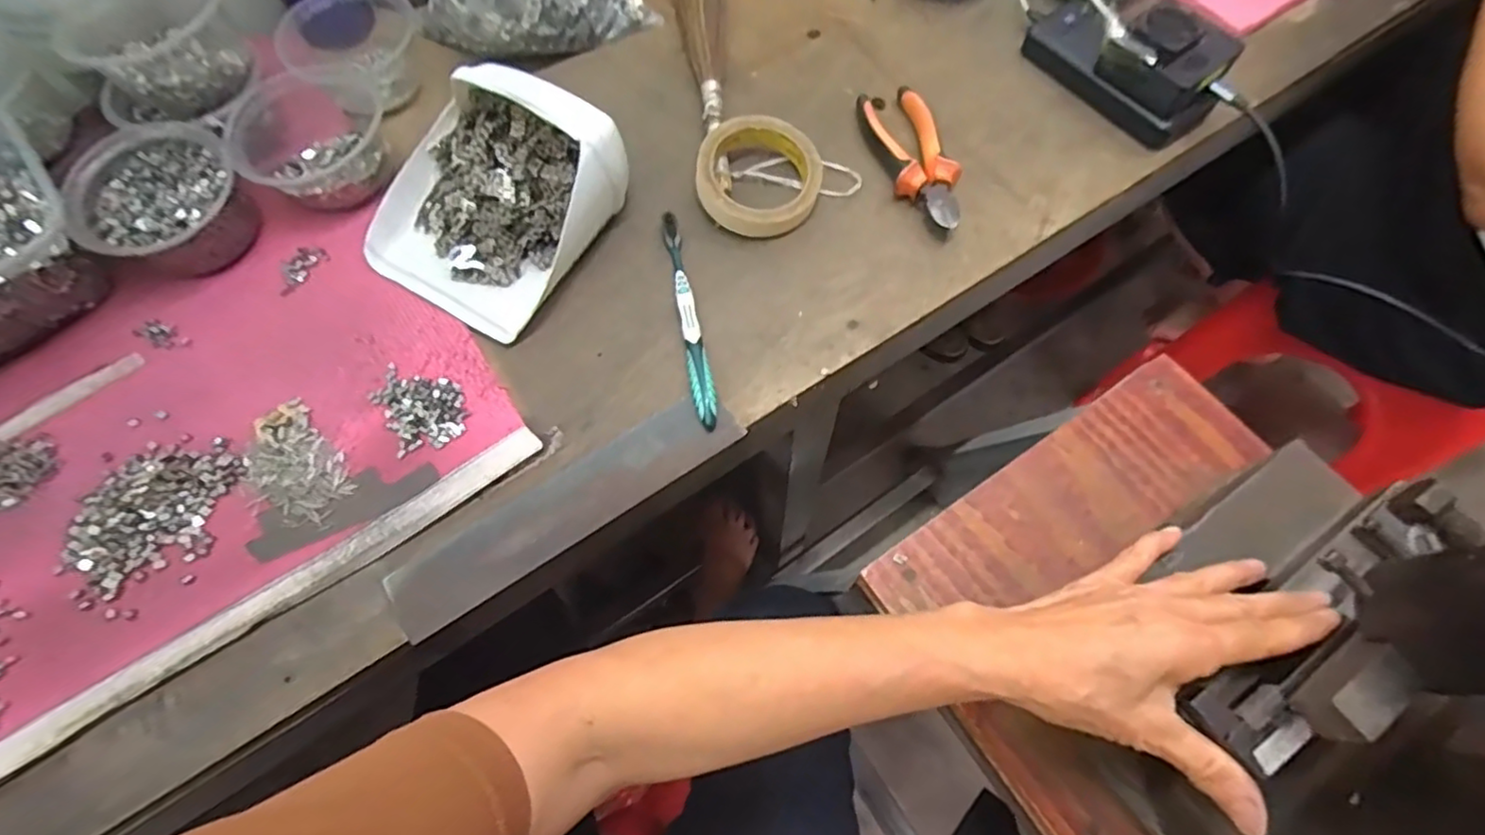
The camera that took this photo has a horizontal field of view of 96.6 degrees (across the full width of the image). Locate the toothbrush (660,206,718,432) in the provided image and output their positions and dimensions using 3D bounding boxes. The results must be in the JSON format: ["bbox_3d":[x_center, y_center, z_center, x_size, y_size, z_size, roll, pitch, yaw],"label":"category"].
[{"bbox_3d":[-0.040,-0.076,0.486,0.016,0.014,0.180,-12,66,-3],"label":"toothbrush"}]

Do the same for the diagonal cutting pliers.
[{"bbox_3d":[0.137,-0.219,0.541,0.050,0.025,0.166,-14,66,-4],"label":"diagonal cutting pliers"}]

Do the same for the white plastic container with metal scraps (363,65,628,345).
[{"bbox_3d":[-0.189,-0.165,0.496,0.151,0.082,0.171,30,70,15],"label":"white plastic container with metal scraps"}]

